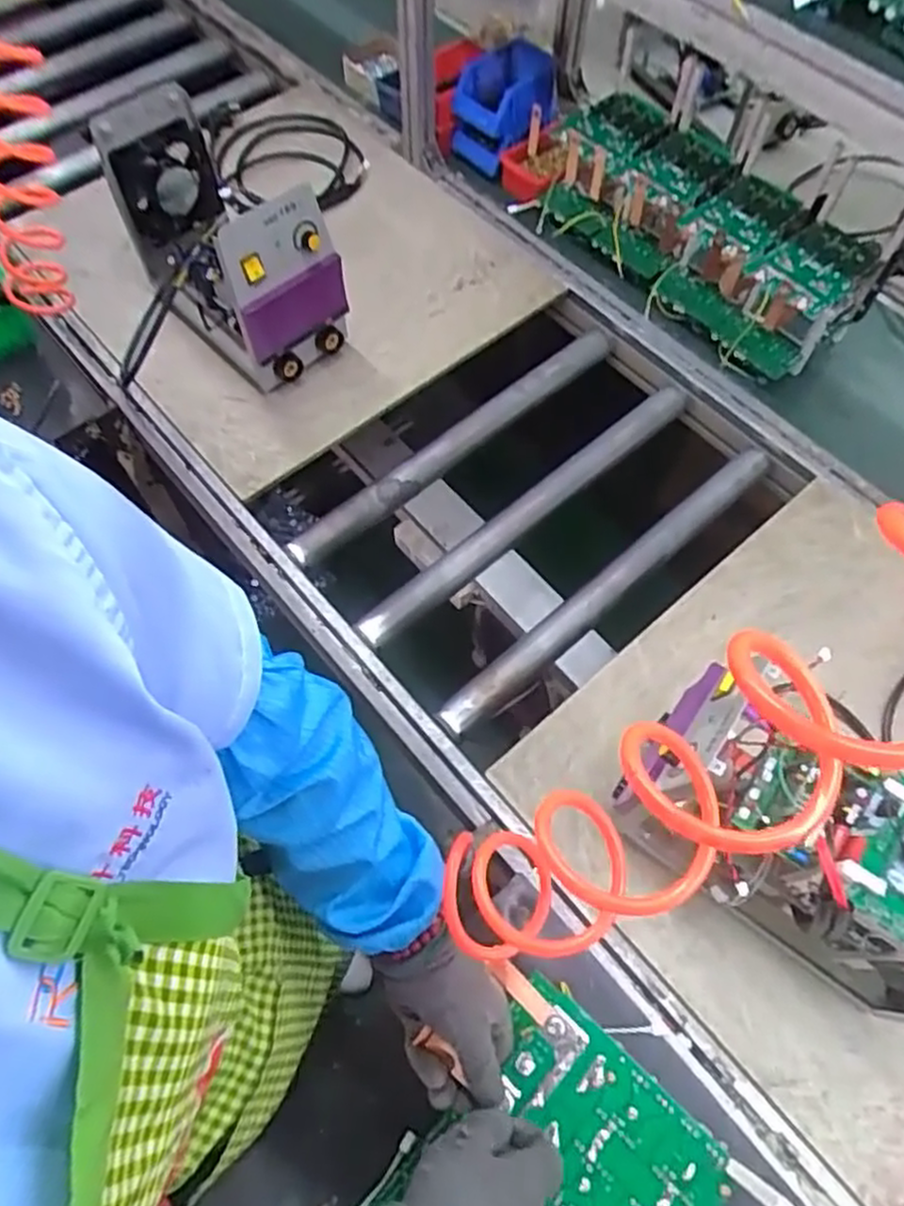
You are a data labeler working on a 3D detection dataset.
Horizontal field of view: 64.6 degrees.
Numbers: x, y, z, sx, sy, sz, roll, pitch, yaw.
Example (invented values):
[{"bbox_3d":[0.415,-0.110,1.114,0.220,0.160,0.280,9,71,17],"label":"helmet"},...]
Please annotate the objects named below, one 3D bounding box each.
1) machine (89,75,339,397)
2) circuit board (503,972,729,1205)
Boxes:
[{"bbox_3d":[-0.305,-0.485,0.960,0.163,0.213,0.351,-34,69,-17],"label":"machine"},{"bbox_3d":[0.103,0.381,0.513,0.181,0.009,0.109,40,69,17],"label":"circuit board"}]

